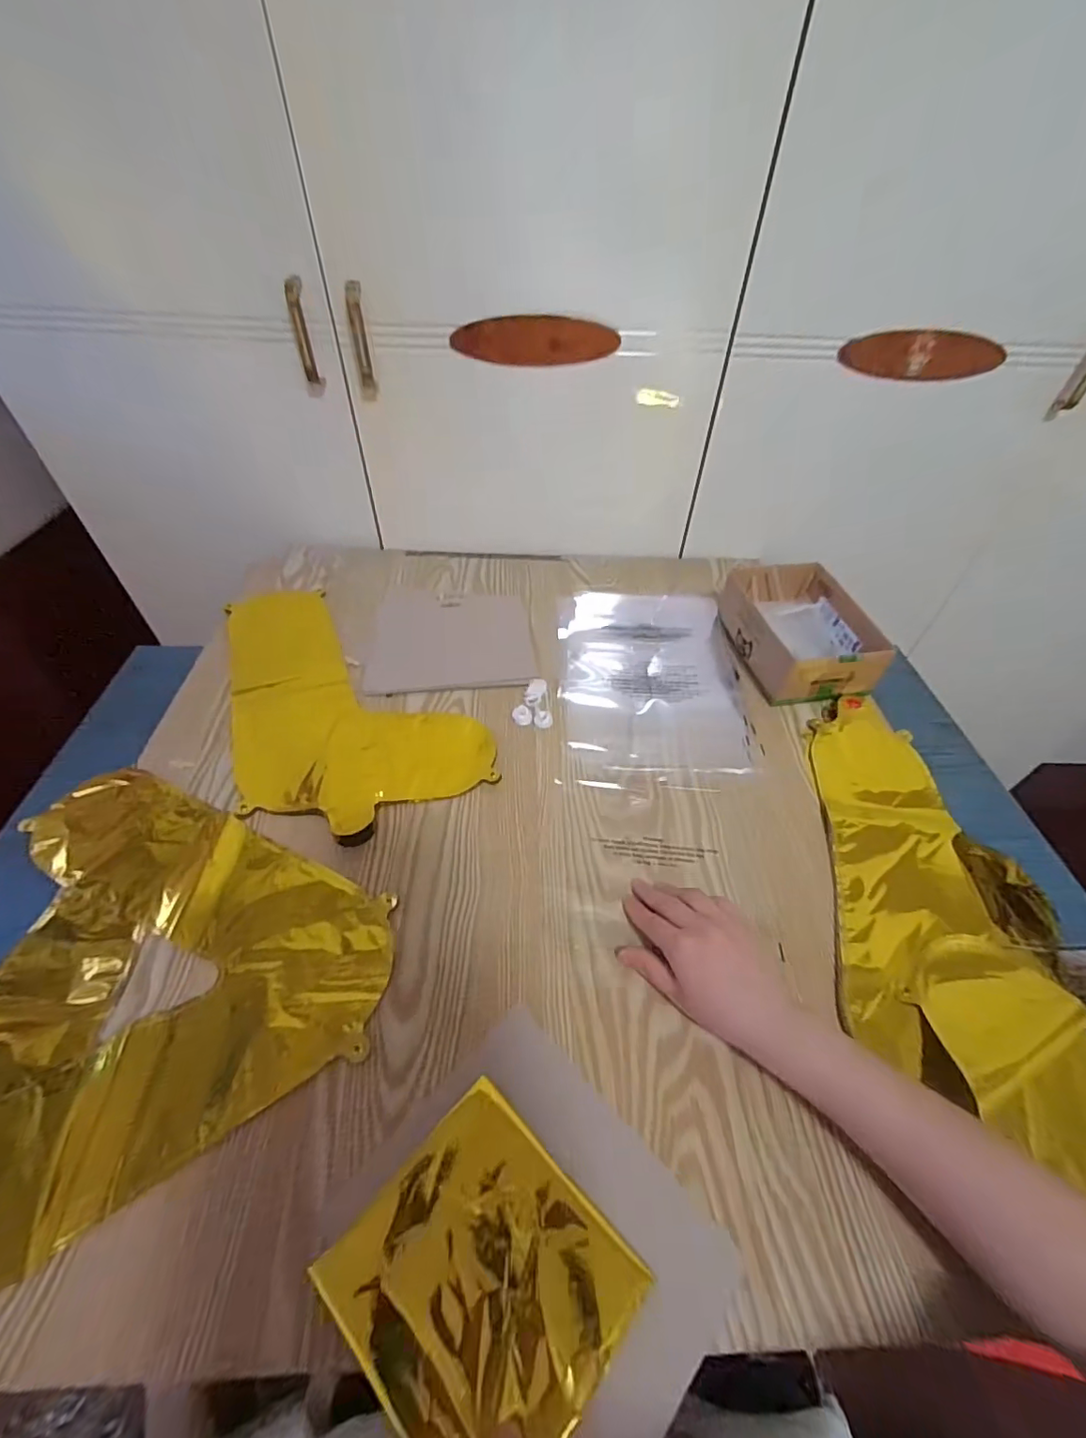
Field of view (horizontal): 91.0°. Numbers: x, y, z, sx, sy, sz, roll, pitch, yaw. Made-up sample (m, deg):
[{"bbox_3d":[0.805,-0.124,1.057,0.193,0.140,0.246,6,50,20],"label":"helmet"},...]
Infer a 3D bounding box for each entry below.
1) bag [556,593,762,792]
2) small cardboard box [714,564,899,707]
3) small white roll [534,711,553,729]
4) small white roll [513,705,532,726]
[{"bbox_3d":[0.126,-0.051,0.627,0.206,0.012,0.308,2,48,0],"label":"bag"},{"bbox_3d":[0.309,-0.105,0.643,0.136,0.068,0.182,-9,48,-9],"label":"small cardboard box"},{"bbox_3d":[0.000,0.000,0.576,0.020,0.009,0.018,7,48,5],"label":"small white roll"},{"bbox_3d":[-0.022,-0.005,0.581,0.021,0.011,0.021,-4,48,-5],"label":"small white roll"}]

